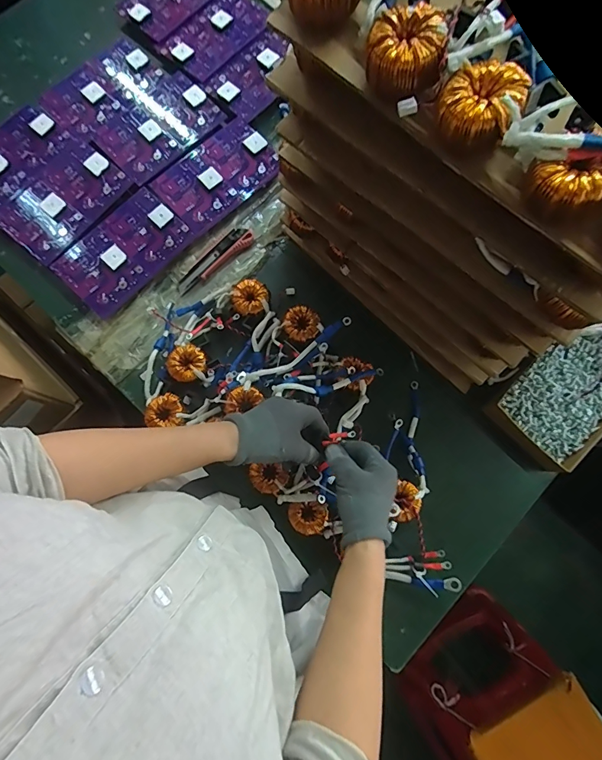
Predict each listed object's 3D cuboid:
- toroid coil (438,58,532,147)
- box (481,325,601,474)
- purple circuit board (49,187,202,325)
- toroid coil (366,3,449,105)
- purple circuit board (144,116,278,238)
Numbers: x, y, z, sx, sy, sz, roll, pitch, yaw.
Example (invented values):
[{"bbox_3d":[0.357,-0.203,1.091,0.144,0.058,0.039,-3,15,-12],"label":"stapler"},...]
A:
[{"bbox_3d":[0.135,-0.208,0.299,0.055,0.030,0.055,0,79,-1],"label":"toroid coil"},{"bbox_3d":[0.445,-0.017,0.613,0.342,0.057,0.141,-42,82,-8],"label":"box"},{"bbox_3d":[-0.285,-0.206,0.635,0.200,0.015,0.127,-43,88,-5],"label":"purple circuit board"},{"bbox_3d":[0.083,-0.256,0.310,0.057,0.036,0.061,0,79,-1],"label":"toroid coil"},{"bbox_3d":[-0.140,-0.345,0.662,0.199,0.018,0.126,-42,86,-8],"label":"purple circuit board"}]

